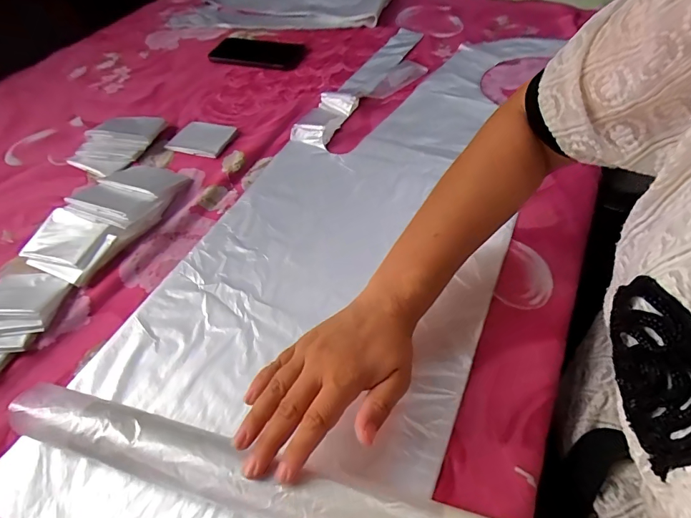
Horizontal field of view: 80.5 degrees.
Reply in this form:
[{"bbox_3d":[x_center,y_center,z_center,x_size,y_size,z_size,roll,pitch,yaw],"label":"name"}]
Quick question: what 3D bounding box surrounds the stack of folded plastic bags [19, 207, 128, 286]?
[{"bbox_3d":[-0.293,-0.016,0.434,0.094,0.028,0.068,18,54,17],"label":"stack of folded plastic bags"}]

